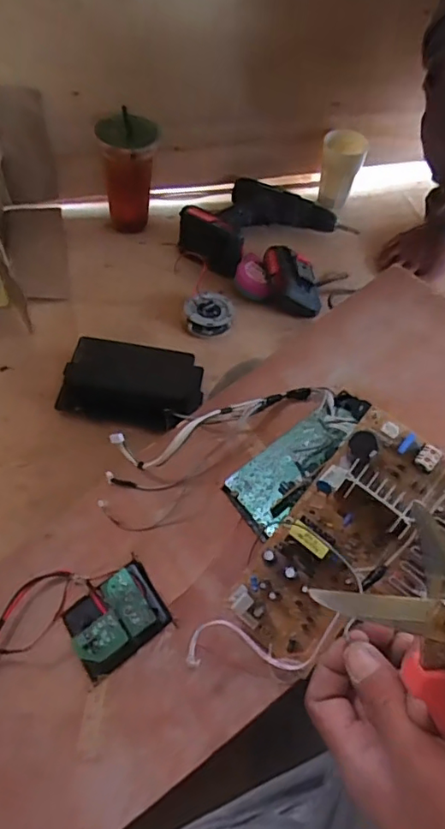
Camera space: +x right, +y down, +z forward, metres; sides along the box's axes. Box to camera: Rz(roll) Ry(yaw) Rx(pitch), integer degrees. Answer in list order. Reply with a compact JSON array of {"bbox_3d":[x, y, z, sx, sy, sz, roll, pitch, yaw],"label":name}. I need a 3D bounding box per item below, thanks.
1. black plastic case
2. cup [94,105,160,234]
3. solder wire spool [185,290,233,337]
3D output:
[{"bbox_3d":[-0.110,-0.039,0.672,0.167,0.050,0.096,7,54,0],"label":"black plastic case"},{"bbox_3d":[-0.138,-0.362,0.825,0.082,0.169,0.077,1,54,-4],"label":"cup"},{"bbox_3d":[-0.018,-0.145,0.768,0.065,0.031,0.066,2,54,-3],"label":"solder wire spool"}]

